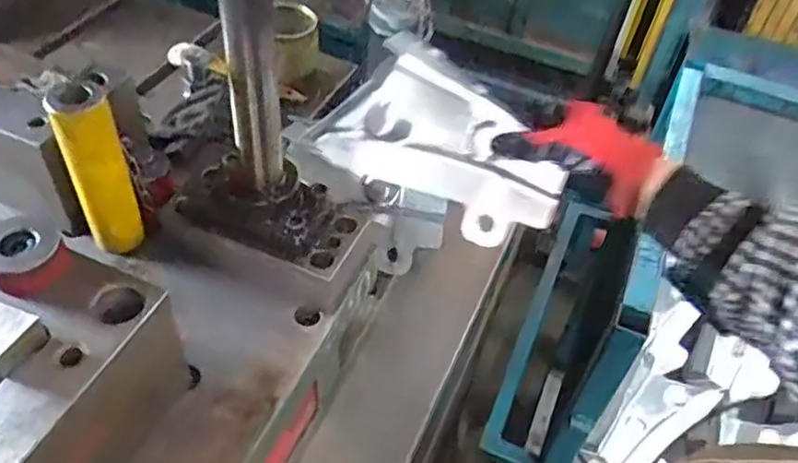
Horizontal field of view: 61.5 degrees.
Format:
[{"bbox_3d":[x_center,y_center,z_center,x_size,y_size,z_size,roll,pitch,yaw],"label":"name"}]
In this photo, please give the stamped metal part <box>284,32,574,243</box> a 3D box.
[{"bbox_3d":[0.034,-0.084,0.567,0.217,0.099,0.098,18,48,11],"label":"stamped metal part"}]

